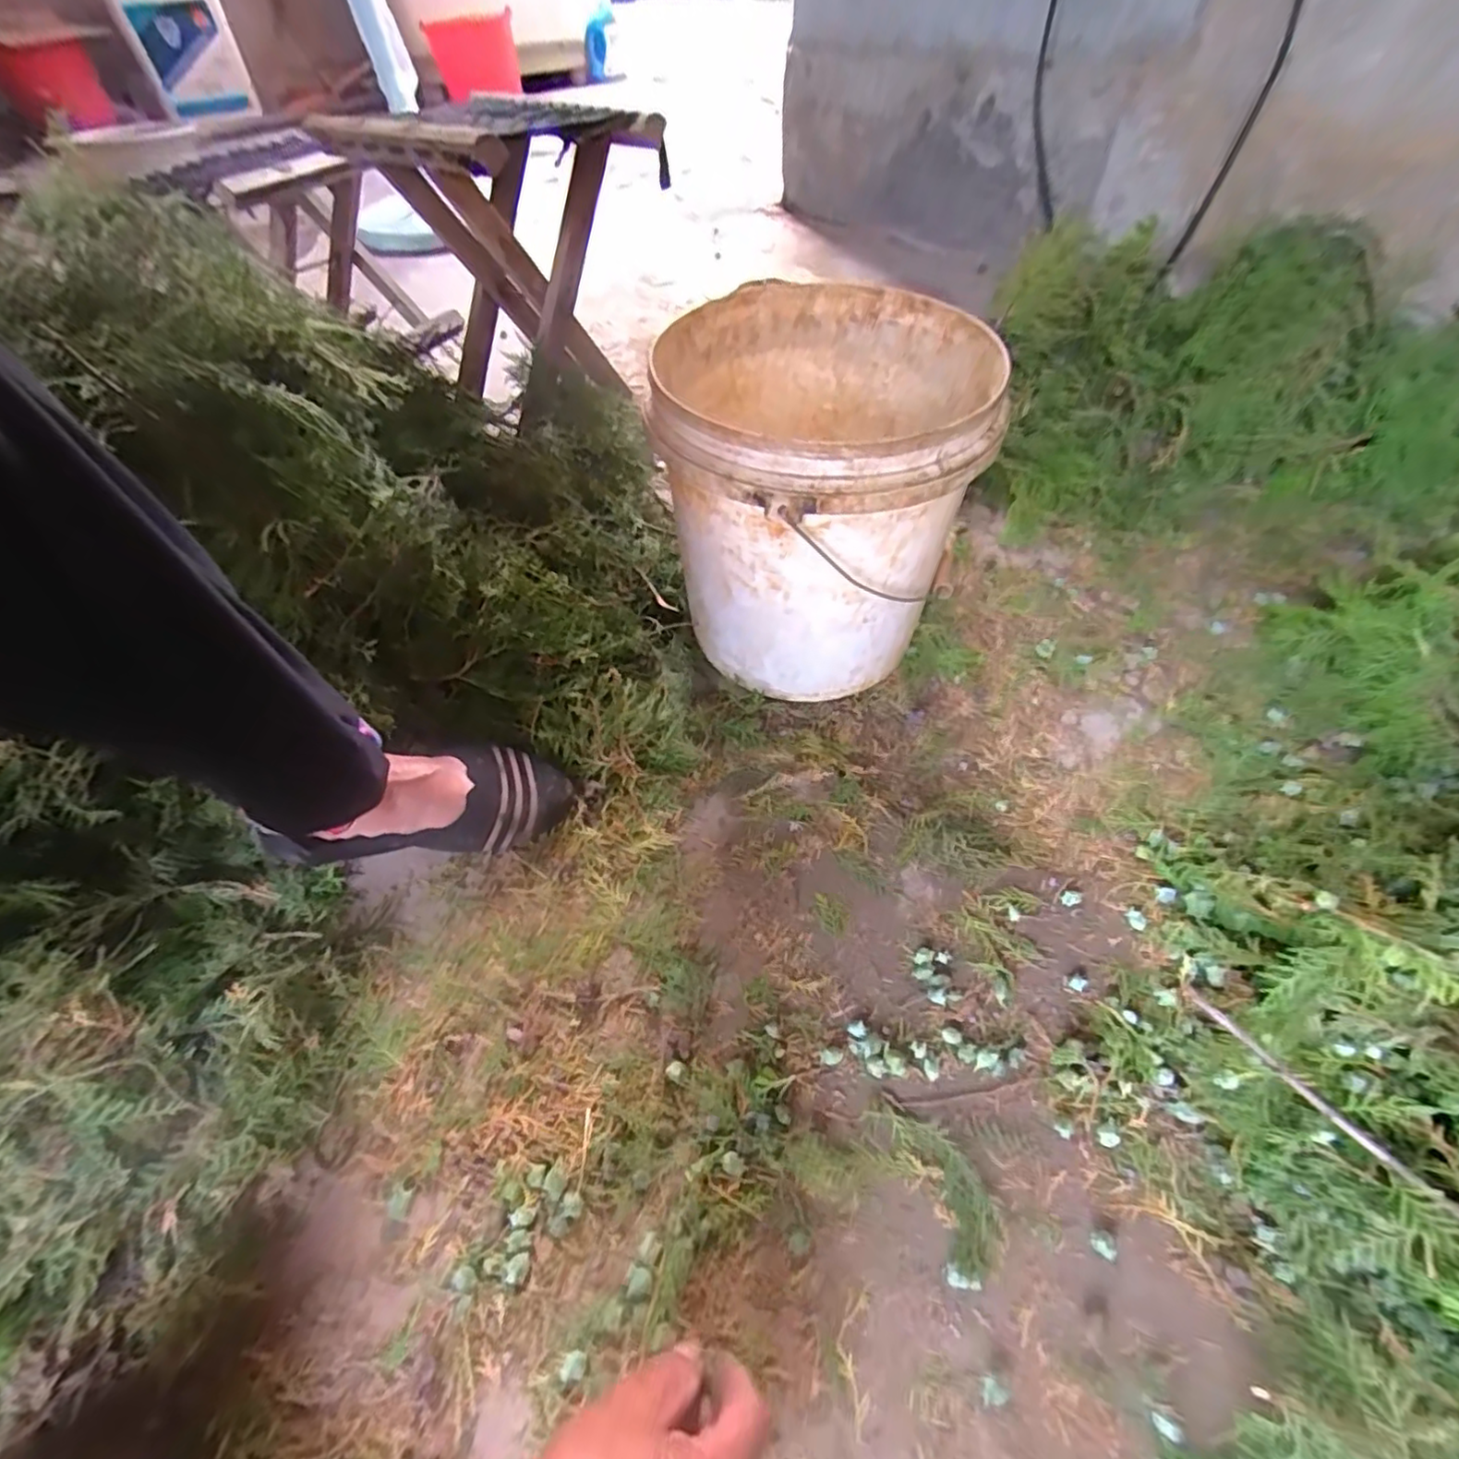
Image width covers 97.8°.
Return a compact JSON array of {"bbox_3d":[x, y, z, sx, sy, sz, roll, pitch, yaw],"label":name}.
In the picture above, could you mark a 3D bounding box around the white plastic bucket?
[{"bbox_3d":[0.077,-0.194,0.564,0.245,0.257,0.274,2,52,6],"label":"white plastic bucket"}]

